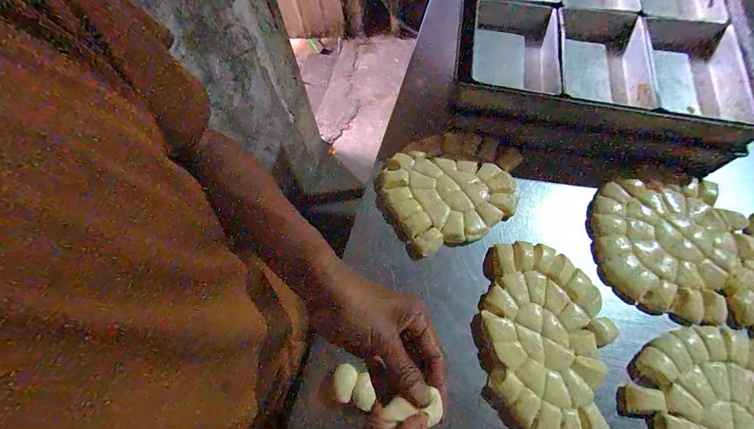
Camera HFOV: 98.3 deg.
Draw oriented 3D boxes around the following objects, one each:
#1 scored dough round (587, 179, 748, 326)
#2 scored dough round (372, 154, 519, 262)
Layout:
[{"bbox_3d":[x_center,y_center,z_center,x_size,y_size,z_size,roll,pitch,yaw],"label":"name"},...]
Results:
[{"bbox_3d":[0.427,0.031,0.495,0.191,0.019,0.230,30,71,15],"label":"scored dough round"},{"bbox_3d":[0.114,-0.033,0.534,0.207,0.017,0.175,-15,66,-4],"label":"scored dough round"}]

